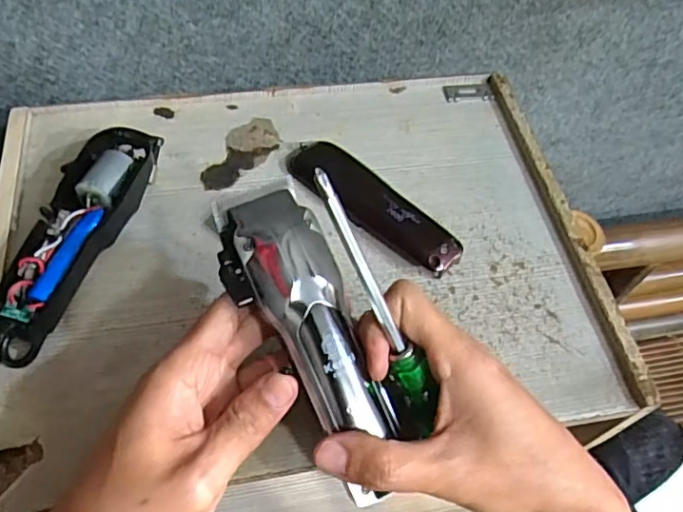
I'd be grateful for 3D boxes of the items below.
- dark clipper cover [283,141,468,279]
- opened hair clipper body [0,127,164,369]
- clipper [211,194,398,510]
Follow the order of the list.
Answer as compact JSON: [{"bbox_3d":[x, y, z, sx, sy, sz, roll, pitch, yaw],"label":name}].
[{"bbox_3d":[0.022,-0.039,0.416,0.143,0.018,0.037,41,62,20],"label":"dark clipper cover"},{"bbox_3d":[-0.171,-0.013,0.377,0.046,0.037,0.164,14,56,4],"label":"opened hair clipper body"},{"bbox_3d":[-0.011,0.041,0.290,0.052,0.029,0.160,-26,86,-21],"label":"clipper"}]

